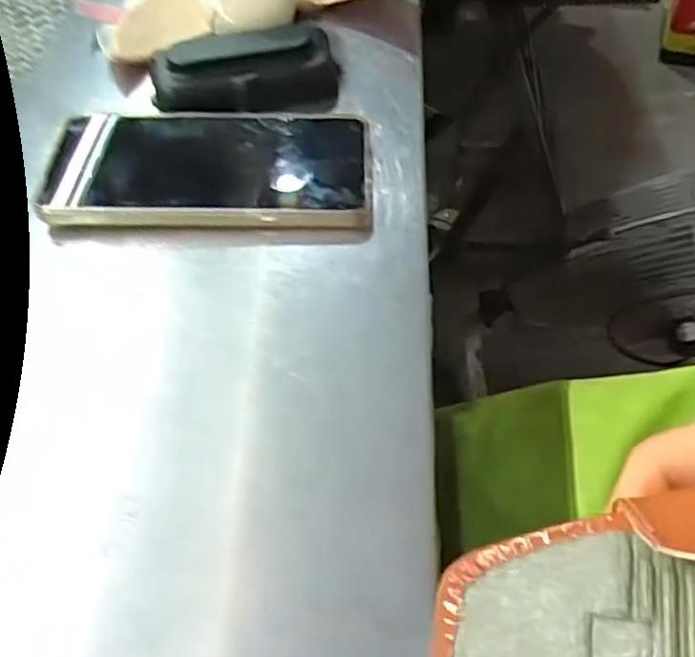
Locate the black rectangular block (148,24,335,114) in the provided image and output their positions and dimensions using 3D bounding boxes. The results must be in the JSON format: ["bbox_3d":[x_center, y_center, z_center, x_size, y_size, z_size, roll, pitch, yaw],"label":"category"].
[{"bbox_3d":[-0.059,-0.145,0.368,0.104,0.034,0.051,-11,53,-5],"label":"black rectangular block"}]

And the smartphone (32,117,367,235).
[{"bbox_3d":[-0.070,-0.082,0.332,0.158,0.016,0.075,-1,53,2],"label":"smartphone"}]

